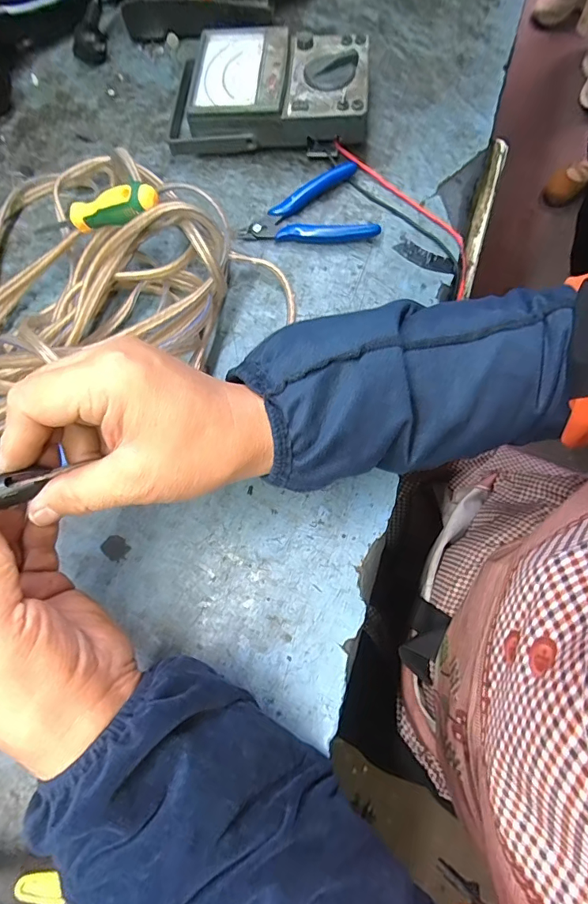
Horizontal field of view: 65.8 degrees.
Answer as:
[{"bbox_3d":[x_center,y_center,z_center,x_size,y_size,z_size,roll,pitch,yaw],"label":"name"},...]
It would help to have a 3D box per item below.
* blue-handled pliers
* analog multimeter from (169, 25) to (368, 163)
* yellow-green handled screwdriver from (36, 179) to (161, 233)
[{"bbox_3d":[0.011,-0.228,0.421,0.120,0.015,0.079,-5,71,1],"label":"blue-handled pliers"},{"bbox_3d":[-0.023,-0.349,0.441,0.183,0.049,0.118,6,72,4],"label":"analog multimeter"},{"bbox_3d":[-0.164,-0.192,0.365,0.129,0.020,0.019,4,70,31],"label":"yellow-green handled screwdriver"}]

